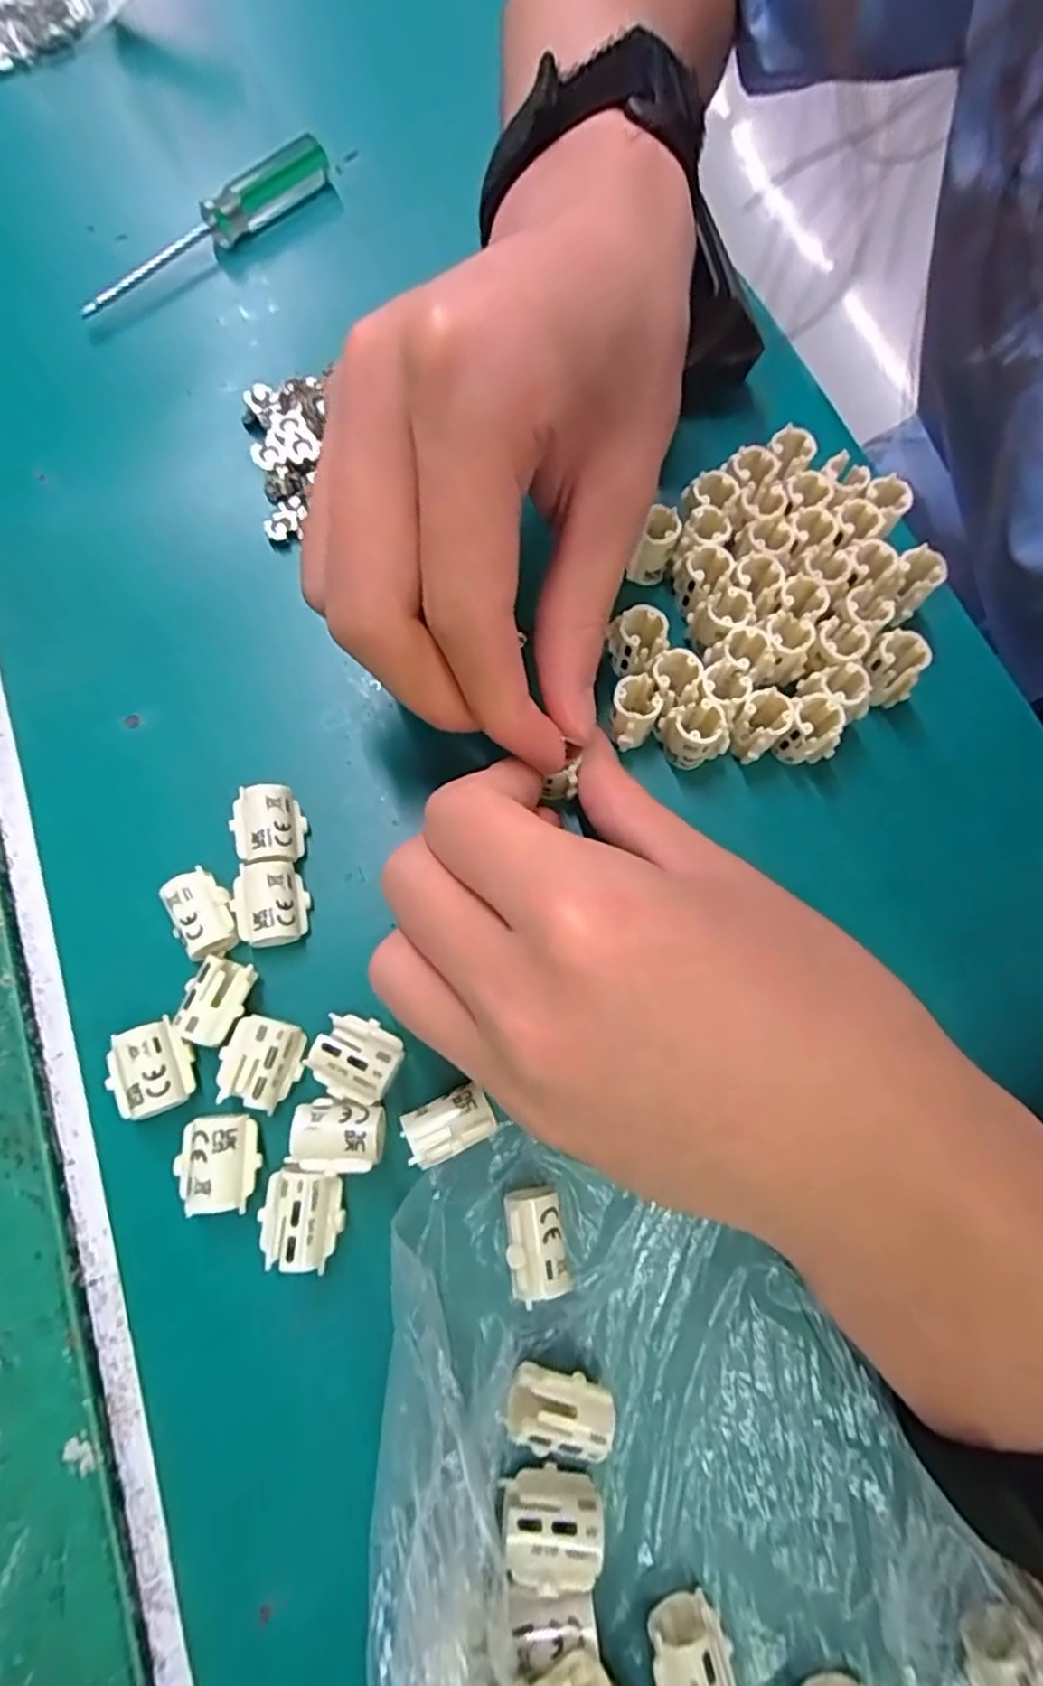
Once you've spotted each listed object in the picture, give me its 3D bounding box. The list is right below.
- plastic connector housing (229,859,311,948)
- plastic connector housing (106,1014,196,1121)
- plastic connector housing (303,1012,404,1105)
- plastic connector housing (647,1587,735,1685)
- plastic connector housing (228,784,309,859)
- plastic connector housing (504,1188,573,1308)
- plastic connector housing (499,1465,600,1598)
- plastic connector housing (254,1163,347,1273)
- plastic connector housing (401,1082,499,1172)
[{"bbox_3d":[-0.070,0.018,0.193,0.017,0.011,0.023,-7,74,-2],"label":"plastic connector housing"},{"bbox_3d":[-0.096,0.059,0.181,0.020,0.014,0.022,-18,74,-5],"label":"plastic connector housing"},{"bbox_3d":[-0.043,0.057,0.181,0.022,0.010,0.019,26,76,8],"label":"plastic connector housing"},{"bbox_3d":[0.036,0.176,0.143,0.017,0.014,0.021,-14,74,-3],"label":"plastic connector housing"},{"bbox_3d":[-0.073,-0.005,0.201,0.018,0.013,0.021,-4,74,-1],"label":"plastic connector housing"},{"bbox_3d":[0.004,0.096,0.166,0.013,0.016,0.022,-10,74,-2],"label":"plastic connector housing"},{"bbox_3d":[0.007,0.151,0.152,0.021,0.013,0.017,-5,74,-1],"label":"plastic connector housing"},{"bbox_3d":[-0.054,0.091,0.169,0.020,0.009,0.022,11,74,4],"label":"plastic connector housing"},{"bbox_3d":[-0.018,0.070,0.172,0.022,0.010,0.013,-26,75,-7],"label":"plastic connector housing"}]

